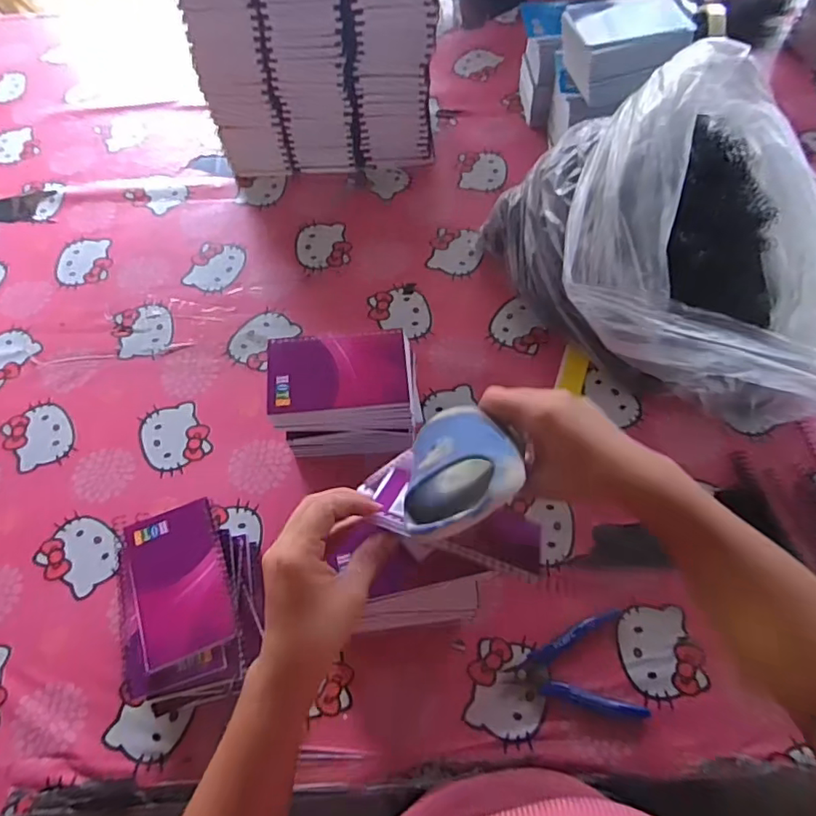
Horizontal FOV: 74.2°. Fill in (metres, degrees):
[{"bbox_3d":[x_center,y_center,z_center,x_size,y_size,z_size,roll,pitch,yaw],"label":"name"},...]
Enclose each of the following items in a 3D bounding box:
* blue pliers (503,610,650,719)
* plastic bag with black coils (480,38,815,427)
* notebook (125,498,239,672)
[{"bbox_3d":[0.145,0.233,0.478,0.112,0.015,0.084,-8,63,-2],"label":"blue pliers"},{"bbox_3d":[0.284,-0.167,0.557,0.372,0.213,0.321,2,65,3],"label":"plastic bag with black coils"},{"bbox_3d":[-0.203,0.152,0.477,0.080,0.007,0.126,-21,65,-8],"label":"notebook"}]

